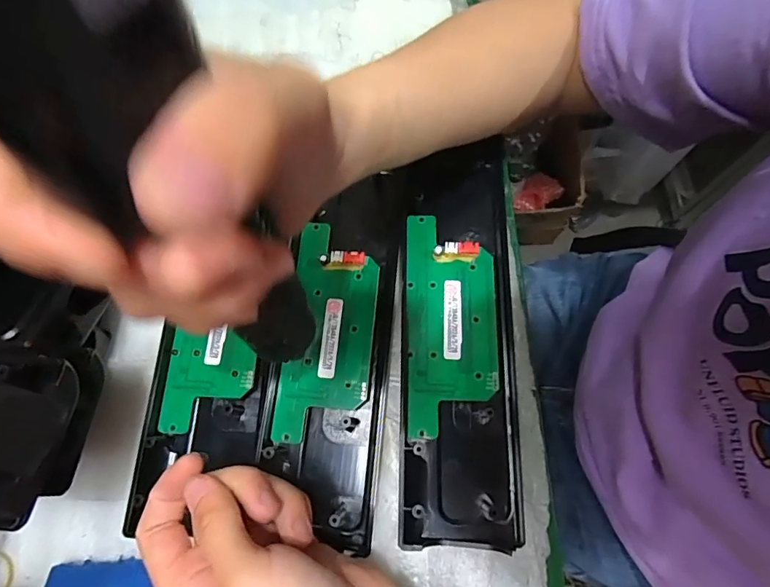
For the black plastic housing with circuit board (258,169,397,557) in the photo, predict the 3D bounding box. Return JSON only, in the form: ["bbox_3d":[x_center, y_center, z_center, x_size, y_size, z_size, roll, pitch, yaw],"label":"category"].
[{"bbox_3d":[-0.033,0.030,0.273,0.067,0.018,0.216,4,73,3],"label":"black plastic housing with circuit board"}]

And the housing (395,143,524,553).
[{"bbox_3d":[0.048,0.017,0.274,0.068,0.019,0.243,1,73,3],"label":"housing"}]

